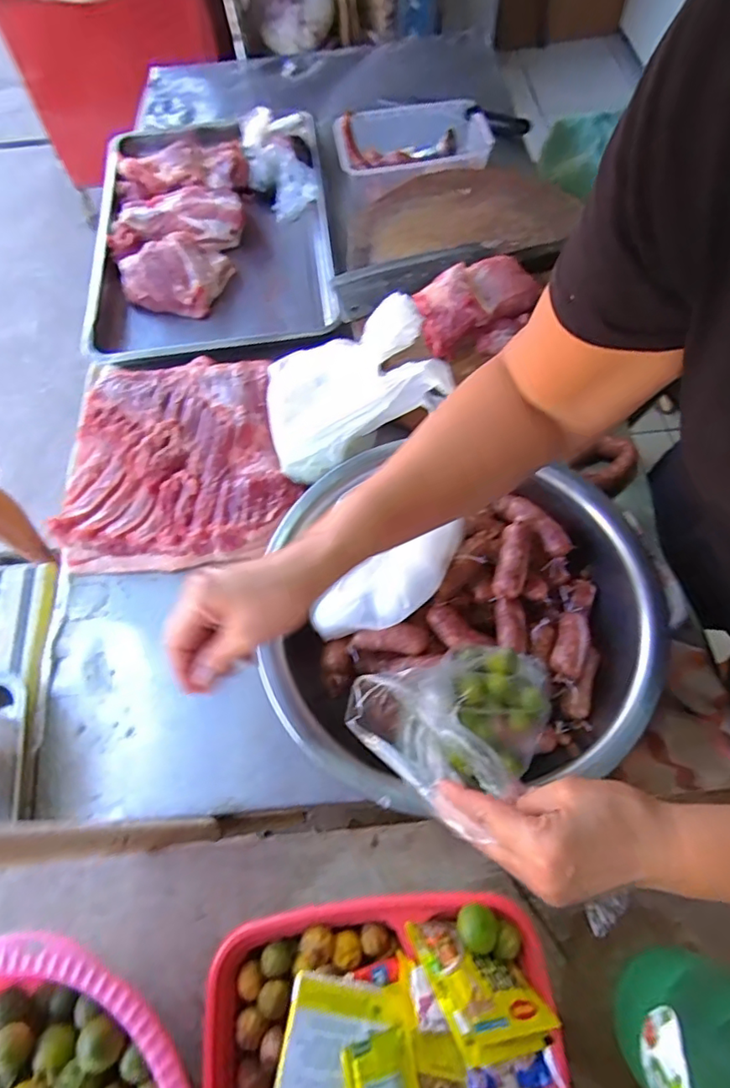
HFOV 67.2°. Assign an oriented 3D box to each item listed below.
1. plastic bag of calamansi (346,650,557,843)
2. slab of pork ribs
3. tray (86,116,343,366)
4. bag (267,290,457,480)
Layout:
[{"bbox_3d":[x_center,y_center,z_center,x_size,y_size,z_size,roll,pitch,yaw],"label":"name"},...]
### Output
[{"bbox_3d":[0.087,0.142,0.461,0.177,0.115,0.120,-27,65,-10],"label":"plastic bag of calamansi"},{"bbox_3d":[-0.240,-0.119,0.734,0.282,0.055,0.295,-3,64,1],"label":"slab of pork ribs"},{"bbox_3d":[-0.265,-0.563,0.945,0.395,0.061,0.627,-8,63,-1],"label":"tray"},{"bbox_3d":[-0.020,-0.202,0.663,0.209,0.172,0.186,-11,64,-2],"label":"bag"}]

